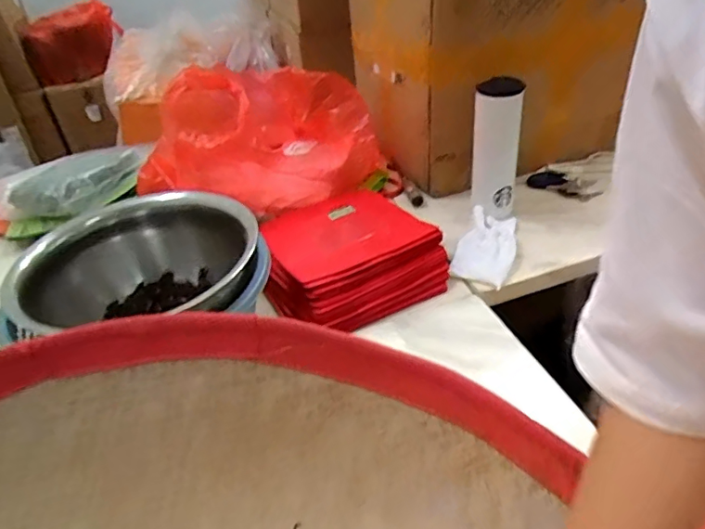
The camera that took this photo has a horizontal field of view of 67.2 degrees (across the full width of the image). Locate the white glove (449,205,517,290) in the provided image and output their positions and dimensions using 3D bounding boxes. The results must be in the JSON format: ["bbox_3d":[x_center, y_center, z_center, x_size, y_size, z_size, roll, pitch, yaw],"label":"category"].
[{"bbox_3d":[0.205,-0.032,0.806,0.083,0.021,0.173,10,40,21],"label":"white glove"}]

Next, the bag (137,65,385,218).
[{"bbox_3d":[-0.159,-0.231,0.935,0.400,0.201,0.247,-32,44,-30],"label":"bag"}]

